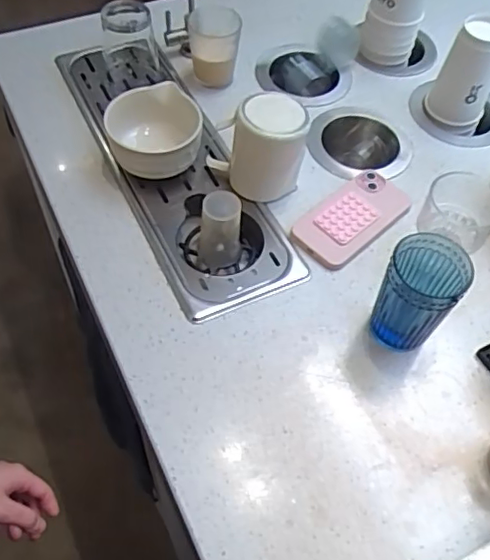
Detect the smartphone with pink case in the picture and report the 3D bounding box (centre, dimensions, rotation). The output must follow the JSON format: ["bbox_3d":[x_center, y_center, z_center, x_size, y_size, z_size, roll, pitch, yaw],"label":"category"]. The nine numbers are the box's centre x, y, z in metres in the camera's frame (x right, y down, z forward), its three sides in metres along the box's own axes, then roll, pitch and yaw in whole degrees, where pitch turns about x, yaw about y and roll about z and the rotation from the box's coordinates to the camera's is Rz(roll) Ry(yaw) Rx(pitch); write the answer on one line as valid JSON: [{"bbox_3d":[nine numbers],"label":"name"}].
[{"bbox_3d":[0.142,-0.086,0.749,0.168,0.018,0.083,-37,65,-25],"label":"smartphone with pink case"}]

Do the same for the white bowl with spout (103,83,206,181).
[{"bbox_3d":[-0.117,-0.185,0.767,0.118,0.092,0.122,2,56,-3],"label":"white bowl with spout"}]

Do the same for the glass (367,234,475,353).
[{"bbox_3d":[0.187,0.019,0.626,0.076,0.127,0.078,28,59,15],"label":"glass"}]

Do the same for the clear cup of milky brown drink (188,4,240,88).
[{"bbox_3d":[-0.045,-0.350,0.870,0.076,0.102,0.087,-2,56,-5],"label":"clear cup of milky brown drink"}]

